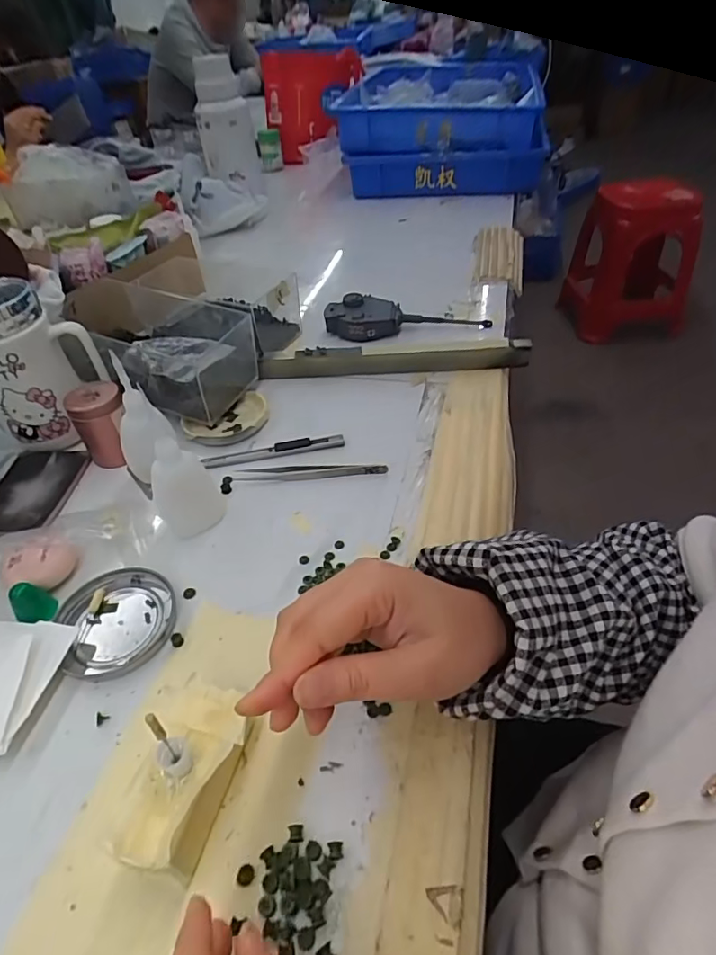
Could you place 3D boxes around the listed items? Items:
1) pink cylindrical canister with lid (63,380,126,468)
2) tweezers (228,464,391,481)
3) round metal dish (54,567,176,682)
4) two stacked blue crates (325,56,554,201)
[{"bbox_3d":[-0.221,-0.046,0.459,0.044,0.067,0.036,-27,46,-21],"label":"pink cylindrical canister with lid"},{"bbox_3d":[-0.041,-0.004,0.439,0.127,0.009,0.012,0,42,7],"label":"tweezers"},{"bbox_3d":[-0.159,0.094,0.348,0.071,0.009,0.075,-3,42,3],"label":"round metal dish"},{"bbox_3d":[0.171,-0.720,1.082,0.354,0.145,0.494,1,43,8],"label":"two stacked blue crates"}]

